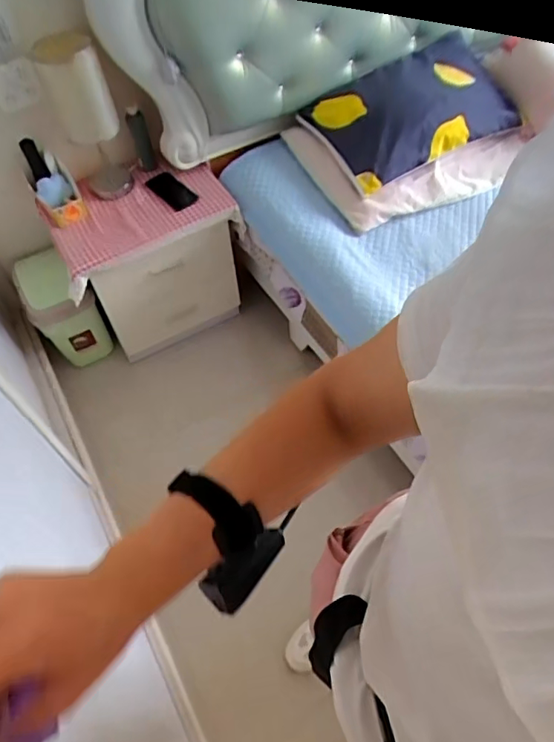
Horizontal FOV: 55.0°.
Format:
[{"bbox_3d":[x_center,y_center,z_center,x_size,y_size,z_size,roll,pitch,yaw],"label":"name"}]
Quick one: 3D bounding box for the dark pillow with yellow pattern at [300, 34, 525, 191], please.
[{"bbox_3d":[0.339,-0.752,1.525,0.577,0.136,0.432,-25,64,-14],"label":"dark pillow with yellow pattern"}]

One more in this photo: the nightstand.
[{"bbox_3d":[-0.363,-0.314,1.579,0.443,0.438,0.281,-30,66,-17],"label":"nightstand"}]

